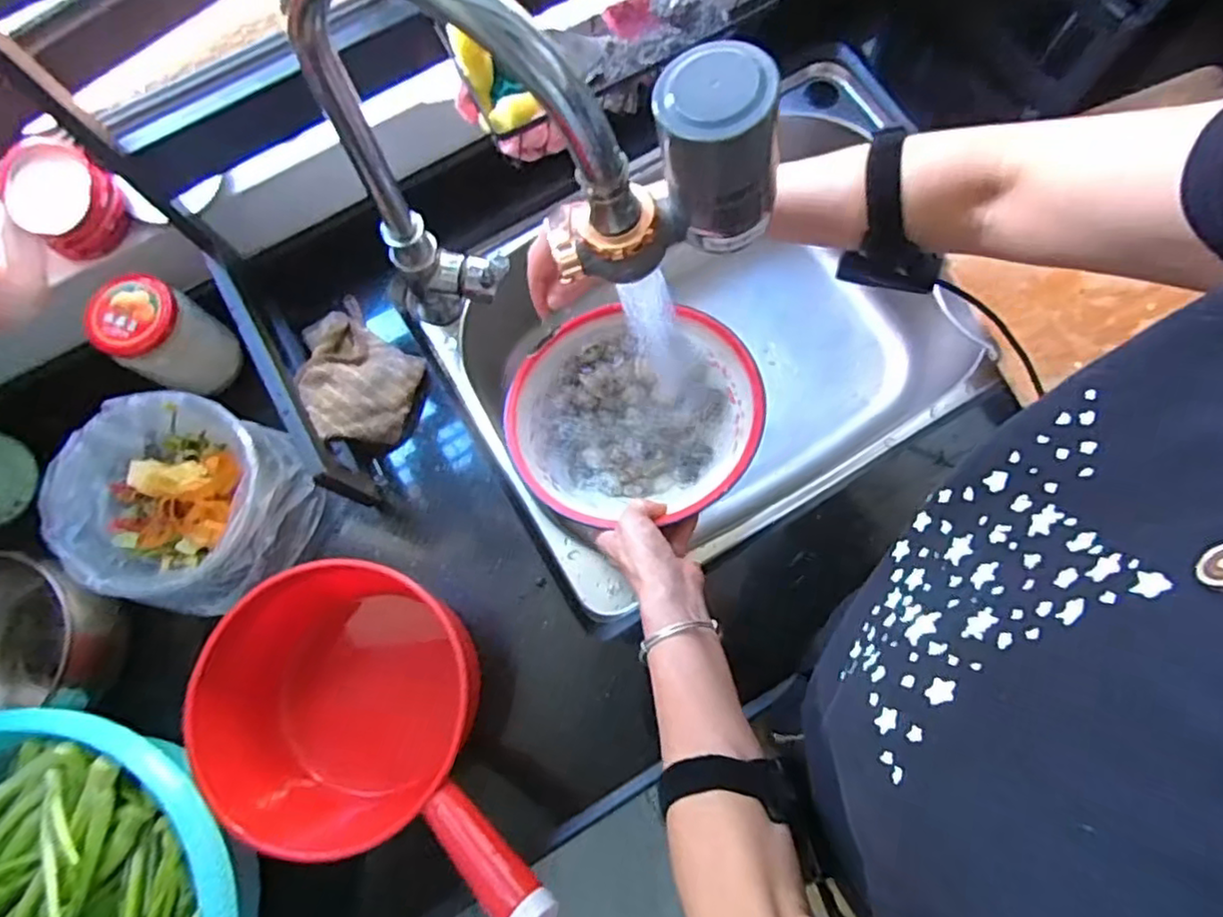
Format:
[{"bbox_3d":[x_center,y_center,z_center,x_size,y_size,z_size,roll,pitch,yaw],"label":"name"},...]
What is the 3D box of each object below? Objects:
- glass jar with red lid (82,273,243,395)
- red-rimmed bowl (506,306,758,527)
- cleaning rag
[{"bbox_3d":[-0.389,-0.103,0.579,0.086,0.096,0.079,0,75,-1],"label":"glass jar with red lid"},{"bbox_3d":[0.018,-0.042,0.601,0.218,0.062,0.213,0,75,-1],"label":"red-rimmed bowl"},{"bbox_3d":[-0.248,-0.078,0.619,0.136,0.047,0.123,37,78,9],"label":"cleaning rag"}]

